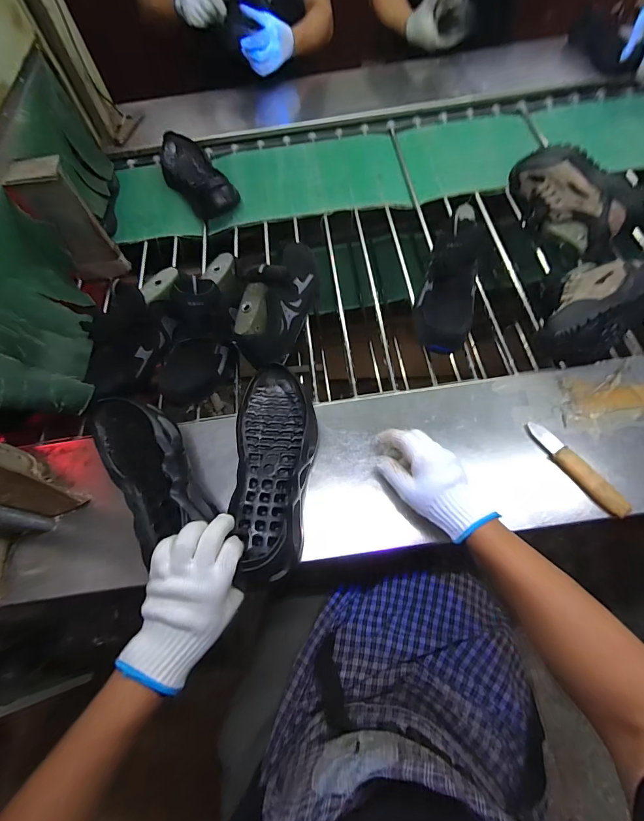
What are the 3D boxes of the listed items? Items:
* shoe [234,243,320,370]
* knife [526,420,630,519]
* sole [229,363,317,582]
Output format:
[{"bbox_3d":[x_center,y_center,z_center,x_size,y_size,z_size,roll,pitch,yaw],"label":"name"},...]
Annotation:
[{"bbox_3d":[-0.074,-0.203,0.646,0.095,0.115,0.271,12,66,9],"label":"shoe"},{"bbox_3d":[0.354,0.078,0.522,0.024,0.018,0.158,-30,67,-10],"label":"knife"},{"bbox_3d":[-0.066,0.076,0.522,0.111,0.042,0.300,-2,63,1],"label":"sole"}]

